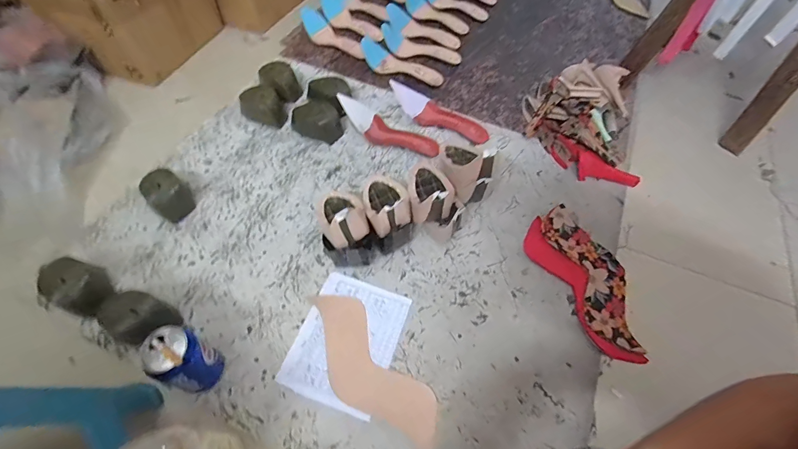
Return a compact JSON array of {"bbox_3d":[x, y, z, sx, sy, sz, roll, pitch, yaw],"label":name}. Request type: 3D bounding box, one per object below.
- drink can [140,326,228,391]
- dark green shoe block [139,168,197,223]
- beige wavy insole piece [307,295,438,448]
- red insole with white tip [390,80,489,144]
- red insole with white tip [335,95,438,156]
[{"bbox_3d":[-0.283,0.182,0.486,0.065,0.114,0.061,1,58,-1],"label":"drink can"},{"bbox_3d":[-0.426,-0.054,0.675,0.081,0.068,0.071,40,65,21],"label":"dark green shoe block"},{"bbox_3d":[-0.048,0.212,0.542,0.101,0.006,0.260,-34,67,-22],"label":"beige wavy insole piece"},{"bbox_3d":[0.089,-0.255,0.820,0.244,0.049,0.073,25,60,14],"label":"red insole with white tip"},{"bbox_3d":[-0.023,-0.211,0.786,0.237,0.060,0.081,32,62,18],"label":"red insole with white tip"}]

